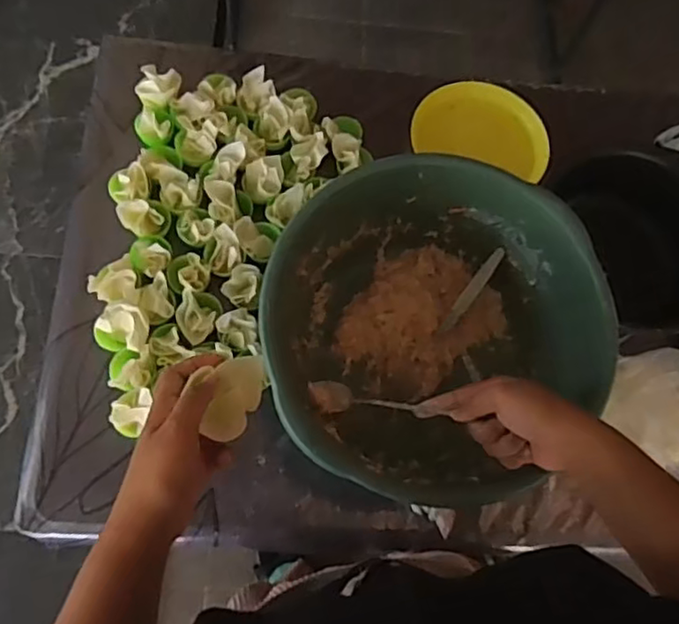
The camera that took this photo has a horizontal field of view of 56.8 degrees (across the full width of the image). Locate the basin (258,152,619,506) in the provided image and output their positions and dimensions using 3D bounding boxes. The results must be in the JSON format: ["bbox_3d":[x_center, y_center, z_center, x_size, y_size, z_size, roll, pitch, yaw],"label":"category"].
[{"bbox_3d":[0.098,0.024,0.660,0.321,0.169,0.328,2,71,-6],"label":"basin"}]

